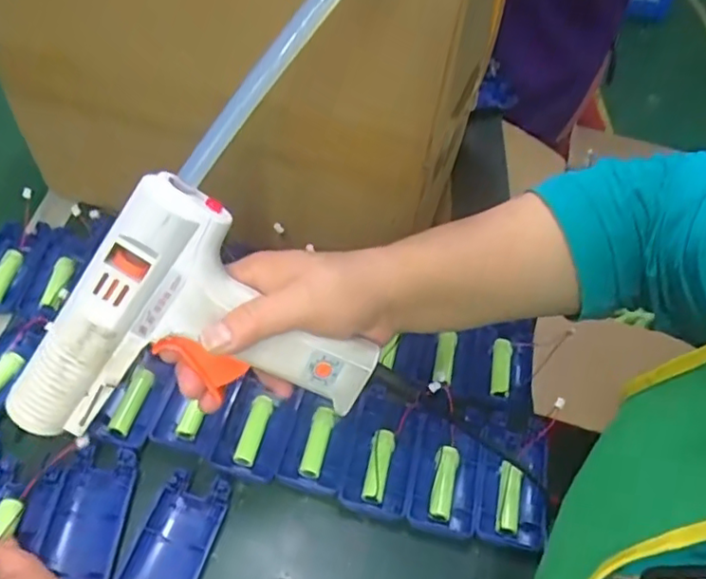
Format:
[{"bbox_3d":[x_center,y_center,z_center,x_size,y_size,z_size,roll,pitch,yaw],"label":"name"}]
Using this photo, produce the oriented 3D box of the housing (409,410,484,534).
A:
[{"bbox_3d":[0.065,0.129,0.424,0.044,0.020,0.078,12,48,5],"label":"housing"}]

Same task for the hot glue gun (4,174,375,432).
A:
[{"bbox_3d":[-0.088,0.041,0.359,0.160,0.165,0.040,33,16,-15],"label":"hot glue gun"}]

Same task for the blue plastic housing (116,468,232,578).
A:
[{"bbox_3d":[-0.112,0.161,0.380,0.043,0.017,0.091,16,49,8],"label":"blue plastic housing"}]

